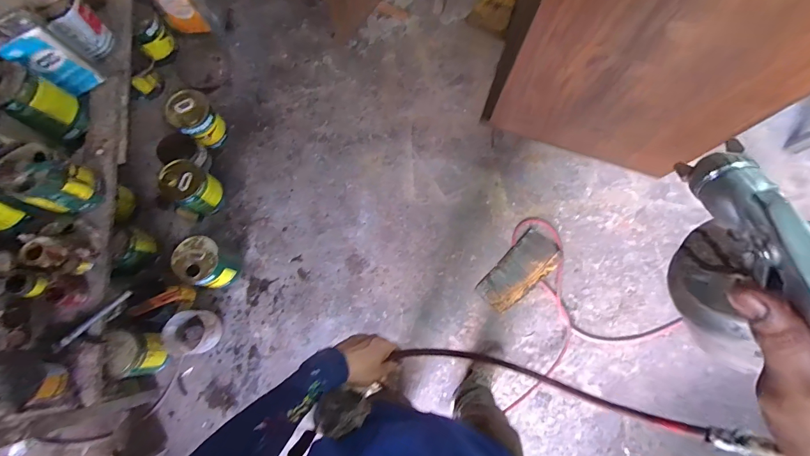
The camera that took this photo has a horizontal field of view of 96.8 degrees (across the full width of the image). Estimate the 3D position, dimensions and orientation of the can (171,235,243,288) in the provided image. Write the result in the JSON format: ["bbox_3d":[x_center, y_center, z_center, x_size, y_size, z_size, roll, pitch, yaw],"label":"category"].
[{"bbox_3d":[-0.751,0.139,1.388,0.178,0.200,0.176,29,76,7],"label":"can"}]

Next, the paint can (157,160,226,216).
[{"bbox_3d":[-0.867,-0.160,1.458,0.204,0.197,0.182,34,76,8],"label":"paint can"}]

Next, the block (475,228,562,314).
[{"bbox_3d":[0.468,0.178,1.464,0.170,0.032,0.354,43,78,10],"label":"block"}]

